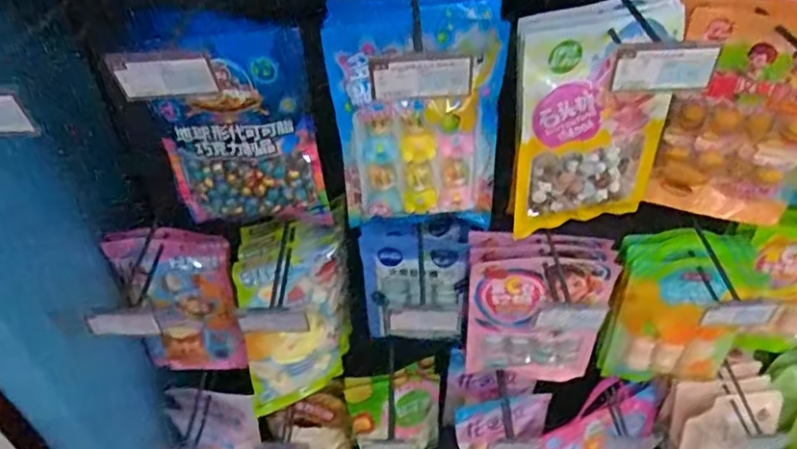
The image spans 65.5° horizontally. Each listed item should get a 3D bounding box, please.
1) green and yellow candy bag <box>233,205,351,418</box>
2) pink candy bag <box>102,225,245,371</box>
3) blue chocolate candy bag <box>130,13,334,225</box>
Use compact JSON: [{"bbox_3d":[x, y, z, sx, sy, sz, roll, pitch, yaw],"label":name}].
[{"bbox_3d":[-0.137,0.124,0.861,0.163,0.286,0.057,-19,36,-29],"label":"green and yellow candy bag"},{"bbox_3d":[-0.293,0.114,0.856,0.144,0.264,0.034,-8,43,-6],"label":"pink candy bag"},{"bbox_3d":[-0.163,-0.099,0.628,0.152,0.233,0.037,-7,43,-5],"label":"blue chocolate candy bag"}]

